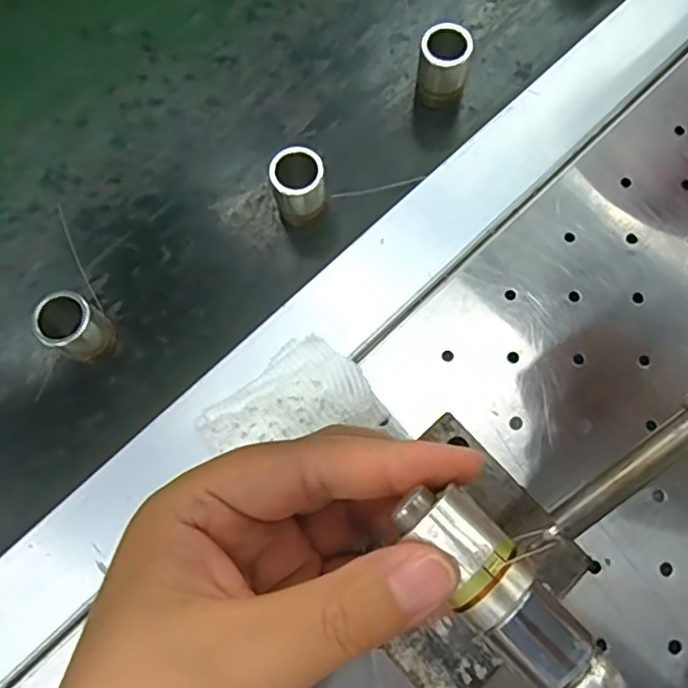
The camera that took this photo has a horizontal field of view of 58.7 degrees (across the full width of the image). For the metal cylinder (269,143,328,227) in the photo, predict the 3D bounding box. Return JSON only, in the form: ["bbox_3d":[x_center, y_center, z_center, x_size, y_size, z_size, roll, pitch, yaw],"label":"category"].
[{"bbox_3d":[-0.019,-0.068,0.266,0.022,0.033,0.021,0,74,0],"label":"metal cylinder"}]

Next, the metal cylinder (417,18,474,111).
[{"bbox_3d":[0.045,-0.127,0.280,0.022,0.032,0.020,0,74,0],"label":"metal cylinder"}]

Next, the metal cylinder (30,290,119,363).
[{"bbox_3d":[-0.109,-0.006,0.250,0.019,0.034,0.022,36,77,10],"label":"metal cylinder"}]

